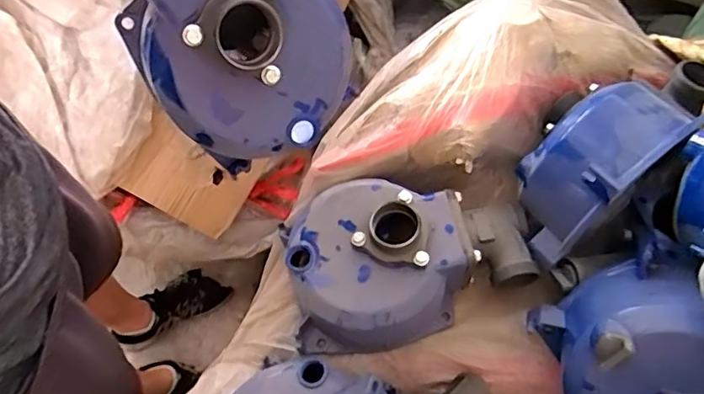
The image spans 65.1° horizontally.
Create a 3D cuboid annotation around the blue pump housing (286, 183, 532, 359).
[{"bbox_3d":[0.067,0.074,0.669,0.291,0.127,0.200,-3,71,-2],"label":"blue pump housing"}]

